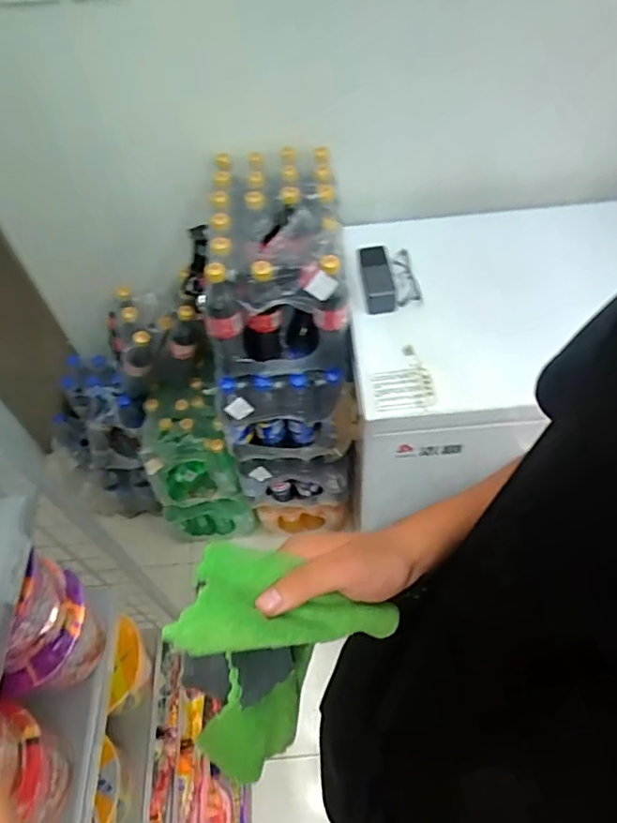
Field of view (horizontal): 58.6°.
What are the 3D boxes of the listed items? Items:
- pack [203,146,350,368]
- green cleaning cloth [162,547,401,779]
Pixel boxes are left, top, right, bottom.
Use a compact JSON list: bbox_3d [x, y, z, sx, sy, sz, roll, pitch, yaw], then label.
[{"bbox_3d":[-0.050,-0.286,1.050,0.230,0.239,0.349,-1,55,3],"label":"pack"},{"bbox_3d":[-0.013,0.169,0.358,0.117,0.171,0.120,10,57,11],"label":"green cleaning cloth"}]

